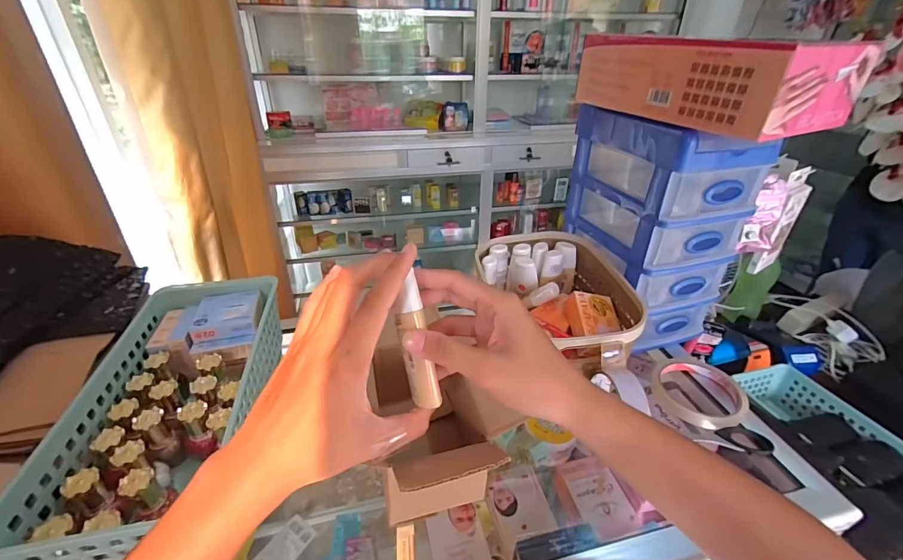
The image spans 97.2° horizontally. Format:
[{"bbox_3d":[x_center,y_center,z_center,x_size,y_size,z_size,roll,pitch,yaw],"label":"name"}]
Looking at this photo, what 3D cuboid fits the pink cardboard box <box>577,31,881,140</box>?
[{"bbox_3d":[0.241,-0.195,0.389,0.114,0.063,0.209,-18,36,-27],"label":"pink cardboard box"}]

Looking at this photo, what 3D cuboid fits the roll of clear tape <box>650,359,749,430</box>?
[{"bbox_3d":[0.281,0.127,0.453,0.094,0.029,0.094,0,31,0],"label":"roll of clear tape"}]

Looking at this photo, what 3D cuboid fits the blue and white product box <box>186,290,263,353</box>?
[{"bbox_3d":[-0.251,0.043,0.447,0.072,0.023,0.078,-10,33,-17],"label":"blue and white product box"}]

